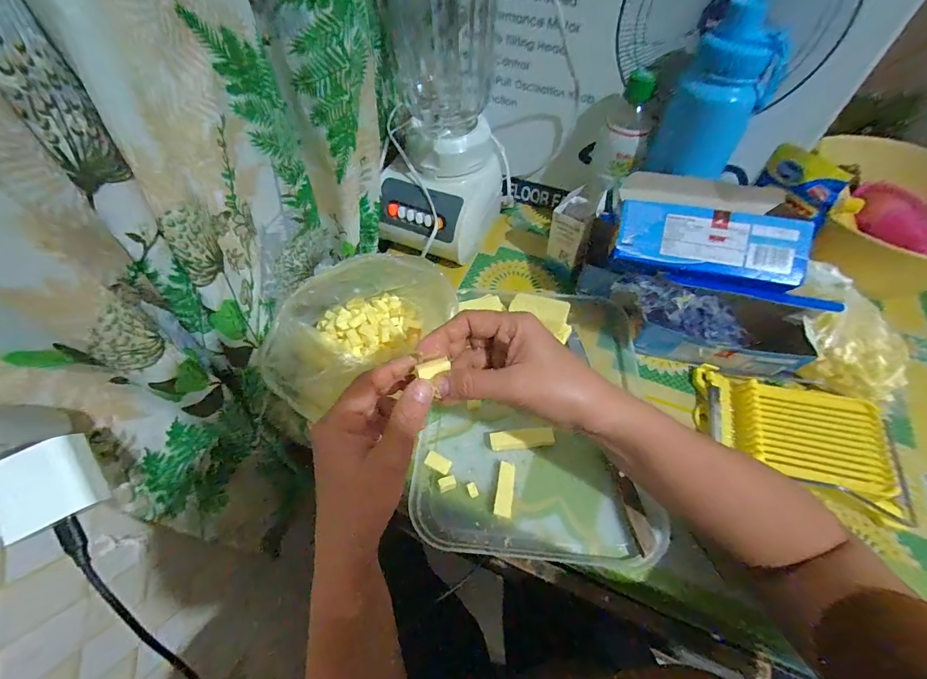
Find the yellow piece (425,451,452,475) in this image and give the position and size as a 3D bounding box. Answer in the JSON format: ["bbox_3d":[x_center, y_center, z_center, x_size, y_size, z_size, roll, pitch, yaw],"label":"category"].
[{"bbox_3d":[-0.025,0.128,0.405,0.027,0.010,0.015,23,58,15],"label":"yellow piece"}]

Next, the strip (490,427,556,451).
[{"bbox_3d":[0.062,0.106,0.420,0.066,0.013,0.019,-5,55,-4],"label":"strip"}]

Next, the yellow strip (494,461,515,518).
[{"bbox_3d":[0.041,0.148,0.390,0.016,0.011,0.052,7,55,5],"label":"yellow strip"}]

